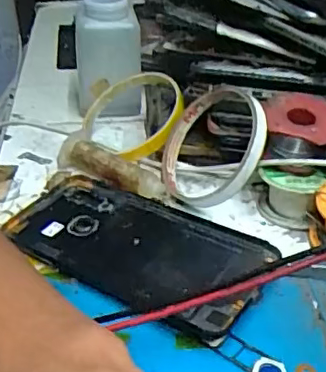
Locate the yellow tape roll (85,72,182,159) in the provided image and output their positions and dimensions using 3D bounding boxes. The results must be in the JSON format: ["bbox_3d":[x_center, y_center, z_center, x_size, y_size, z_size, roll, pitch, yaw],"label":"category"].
[{"bbox_3d":[-0.021,-0.053,0.445,0.077,0.022,0.085,-27,45,8],"label":"yellow tape roll"}]

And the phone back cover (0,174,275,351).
[{"bbox_3d":[-0.015,0.032,0.350,0.158,0.013,0.085,23,39,29],"label":"phone back cover"}]

